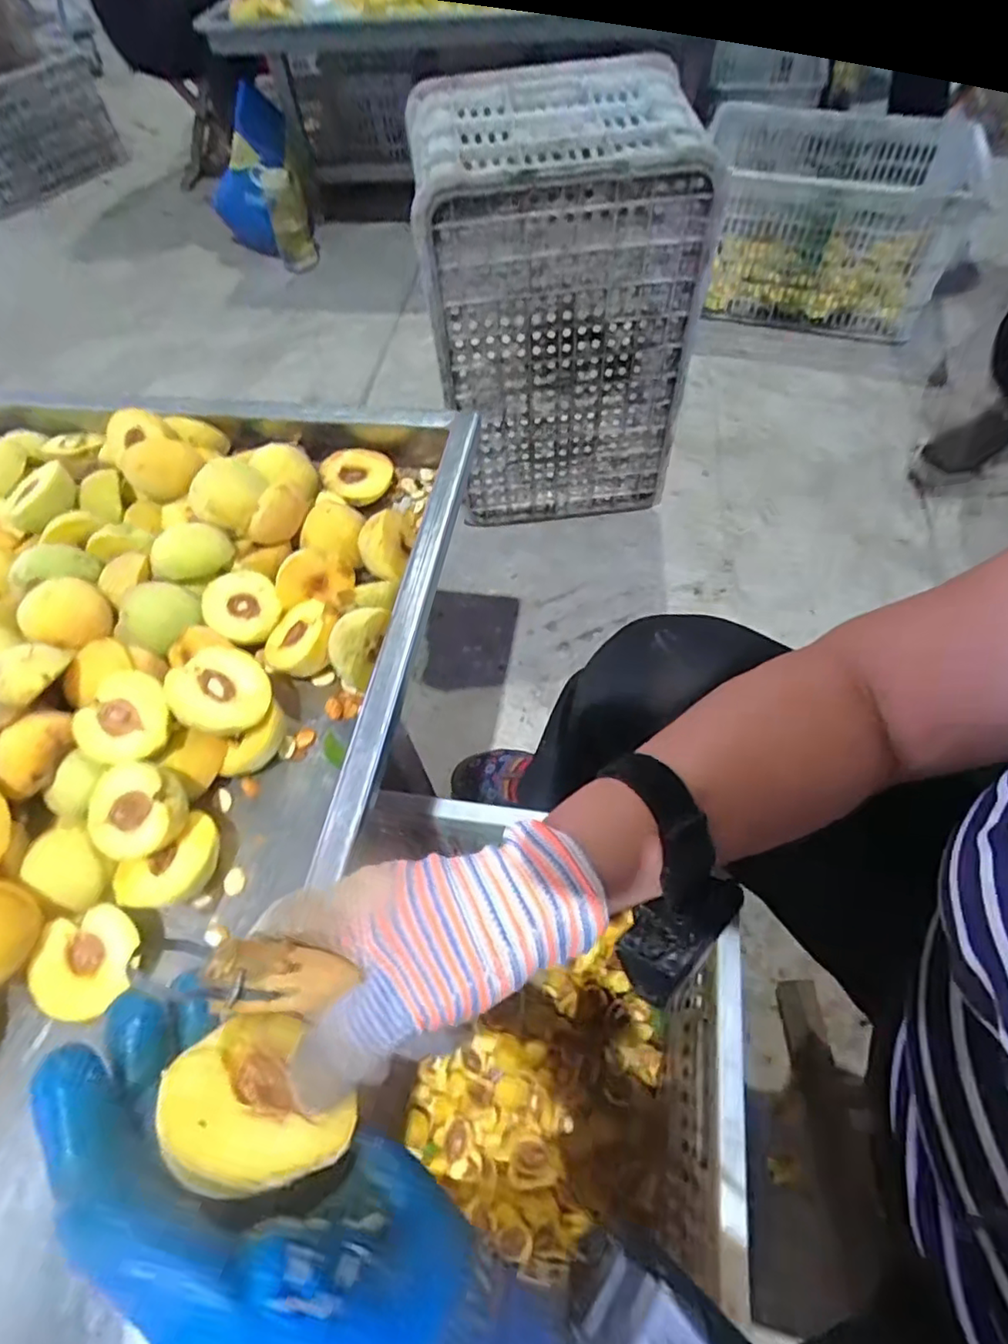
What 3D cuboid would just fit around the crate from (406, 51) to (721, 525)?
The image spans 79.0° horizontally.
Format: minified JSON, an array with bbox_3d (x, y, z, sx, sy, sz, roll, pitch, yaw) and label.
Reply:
[{"bbox_3d":[0.074,-0.530,0.945,0.339,0.503,0.324,-7,58,0],"label":"crate"}]

